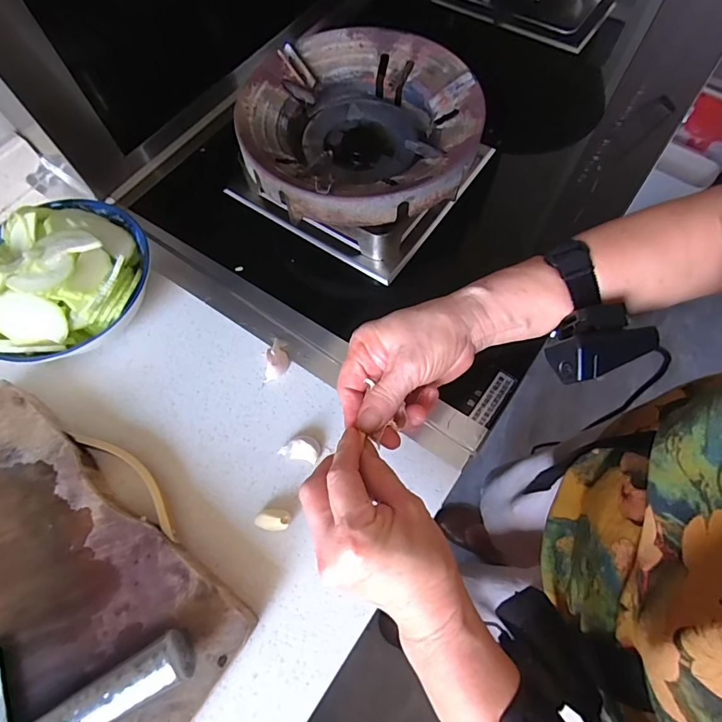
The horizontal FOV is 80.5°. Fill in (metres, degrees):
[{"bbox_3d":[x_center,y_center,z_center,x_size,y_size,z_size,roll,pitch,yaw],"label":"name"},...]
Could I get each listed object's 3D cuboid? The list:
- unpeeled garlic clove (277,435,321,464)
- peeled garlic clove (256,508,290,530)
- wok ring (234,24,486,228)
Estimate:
[{"bbox_3d":[-0.052,0.076,0.377,0.034,0.011,0.023,17,69,8],"label":"unpeeled garlic clove"},{"bbox_3d":[-0.072,0.130,0.350,0.029,0.017,0.016,0,68,1],"label":"peeled garlic clove"},{"bbox_3d":[-0.001,-0.257,0.466,0.249,0.056,0.260,0,68,1],"label":"wok ring"}]

